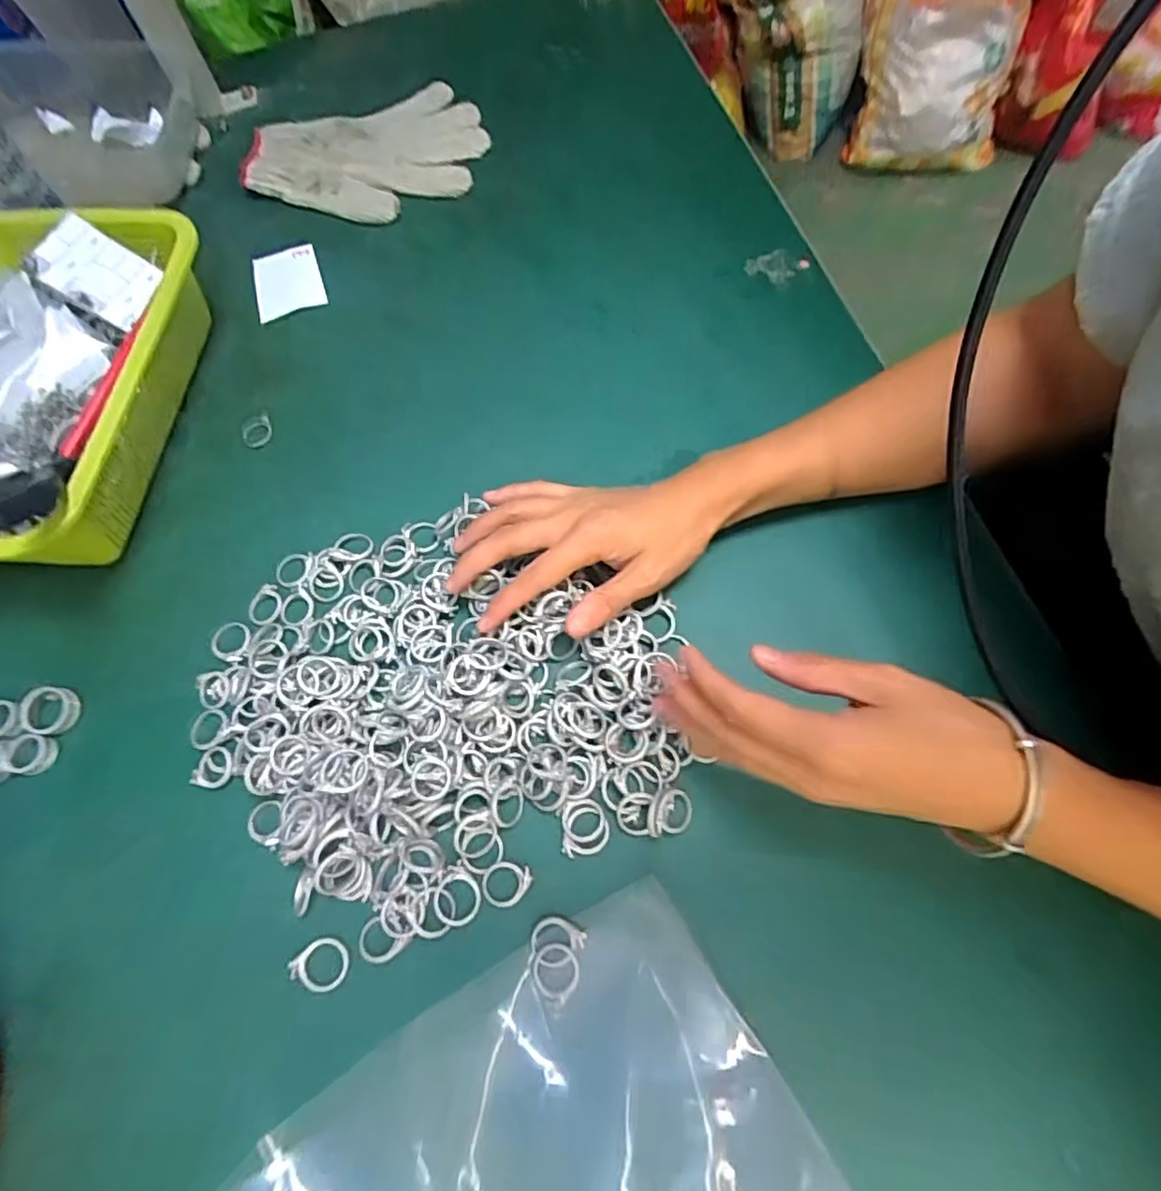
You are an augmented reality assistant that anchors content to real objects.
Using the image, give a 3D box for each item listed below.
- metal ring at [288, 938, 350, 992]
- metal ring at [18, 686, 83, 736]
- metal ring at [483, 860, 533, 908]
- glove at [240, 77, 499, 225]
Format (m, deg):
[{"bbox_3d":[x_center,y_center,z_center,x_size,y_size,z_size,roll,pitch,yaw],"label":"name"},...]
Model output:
[{"bbox_3d":[-0.126,0.180,0.309,0.026,0.005,0.023,29,71,15],"label":"metal ring"},{"bbox_3d":[-0.309,0.067,0.370,0.032,0.007,0.027,8,67,7],"label":"metal ring"},{"bbox_3d":[-0.037,0.144,0.316,0.023,0.004,0.021,-1,66,3],"label":"metal ring"},{"bbox_3d":[-0.183,-0.377,0.549,0.204,0.016,0.143,-19,66,-5],"label":"glove"}]

